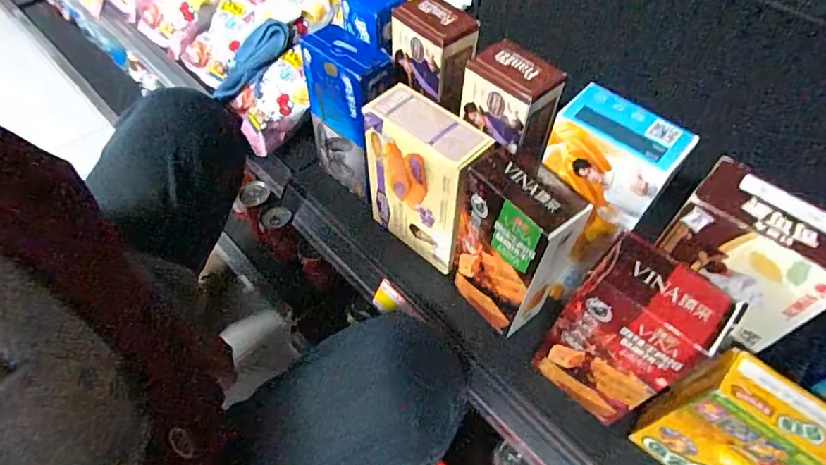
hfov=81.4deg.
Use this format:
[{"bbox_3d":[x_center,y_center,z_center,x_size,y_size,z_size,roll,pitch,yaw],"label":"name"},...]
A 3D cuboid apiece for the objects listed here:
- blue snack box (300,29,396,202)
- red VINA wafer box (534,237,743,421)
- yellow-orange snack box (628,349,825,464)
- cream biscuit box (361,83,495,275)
[{"bbox_3d":[-0.068,-0.131,0.560,0.061,0.182,0.106,-39,64,-24],"label":"blue snack box"},{"bbox_3d":[0.173,0.090,0.404,0.089,0.186,0.058,37,62,22],"label":"red VINA wafer box"},{"bbox_3d":[0.249,0.162,0.387,0.102,0.157,0.043,37,62,22],"label":"yellow-orange snack box"},{"bbox_3d":[0.012,-0.051,0.511,0.125,0.168,0.054,38,63,23],"label":"cream biscuit box"}]

